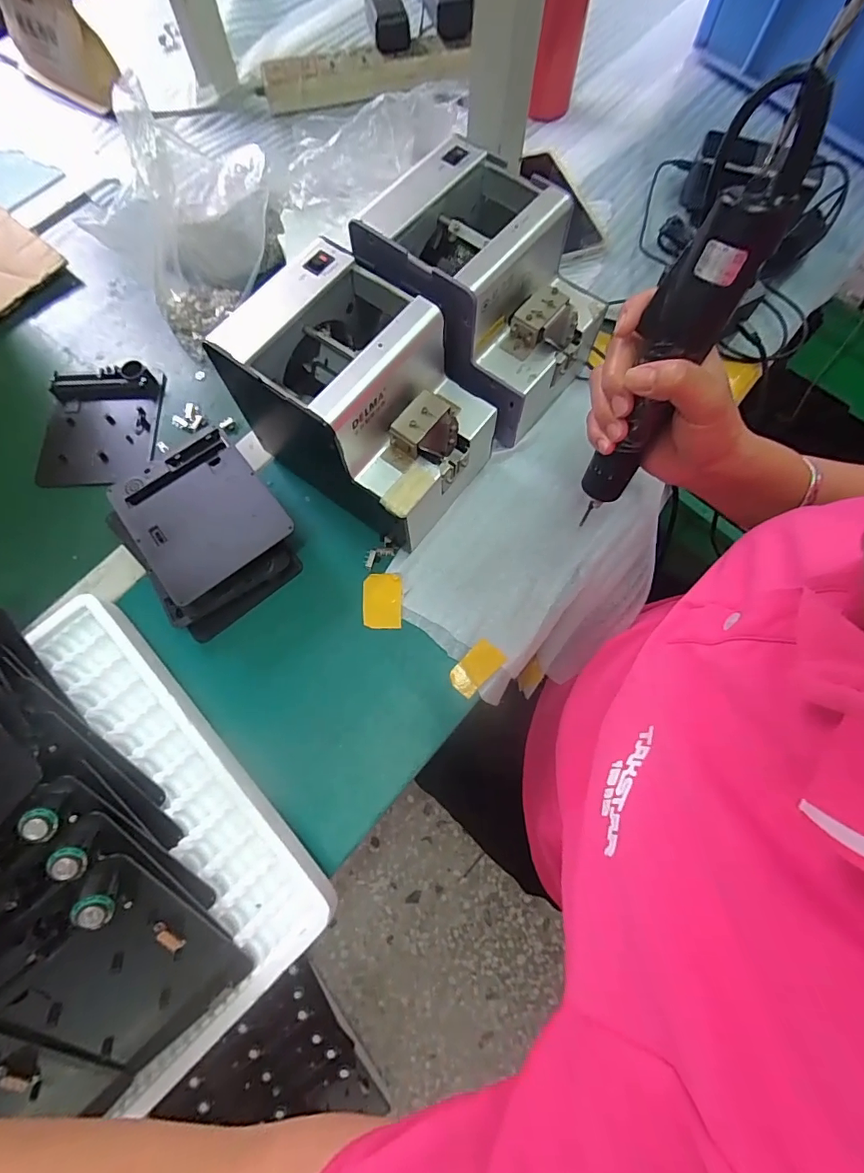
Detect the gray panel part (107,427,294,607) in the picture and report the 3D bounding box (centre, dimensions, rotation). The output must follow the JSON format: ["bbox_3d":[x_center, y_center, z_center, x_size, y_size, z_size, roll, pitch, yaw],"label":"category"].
[{"bbox_3d":[-0.196,-0.063,0.412,0.110,0.013,0.131,-38,76,-10],"label":"gray panel part"}]

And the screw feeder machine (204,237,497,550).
[{"bbox_3d":[-0.056,-0.147,0.403,0.178,0.142,0.122,35,76,11],"label":"screw feeder machine"}]

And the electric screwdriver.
[{"bbox_3d":[0.149,-0.147,0.305,0.042,0.240,0.035,20,53,7],"label":"electric screwdriver"}]

